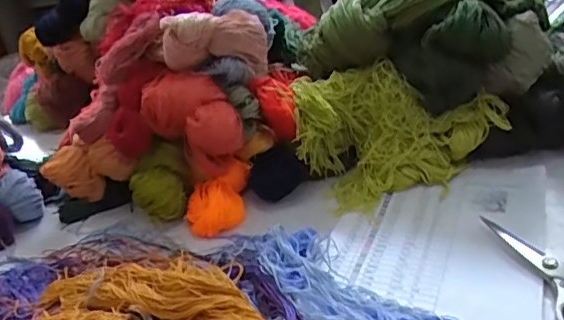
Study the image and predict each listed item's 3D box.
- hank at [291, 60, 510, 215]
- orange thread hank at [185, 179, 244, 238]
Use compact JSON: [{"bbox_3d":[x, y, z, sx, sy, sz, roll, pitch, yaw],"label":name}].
[{"bbox_3d":[0.132,-0.039,0.694,0.230,0.118,0.155,-19,28,-18],"label":"hank"},{"bbox_3d":[-0.083,0.054,0.678,0.069,0.040,0.075,-12,27,-5],"label":"orange thread hank"}]

